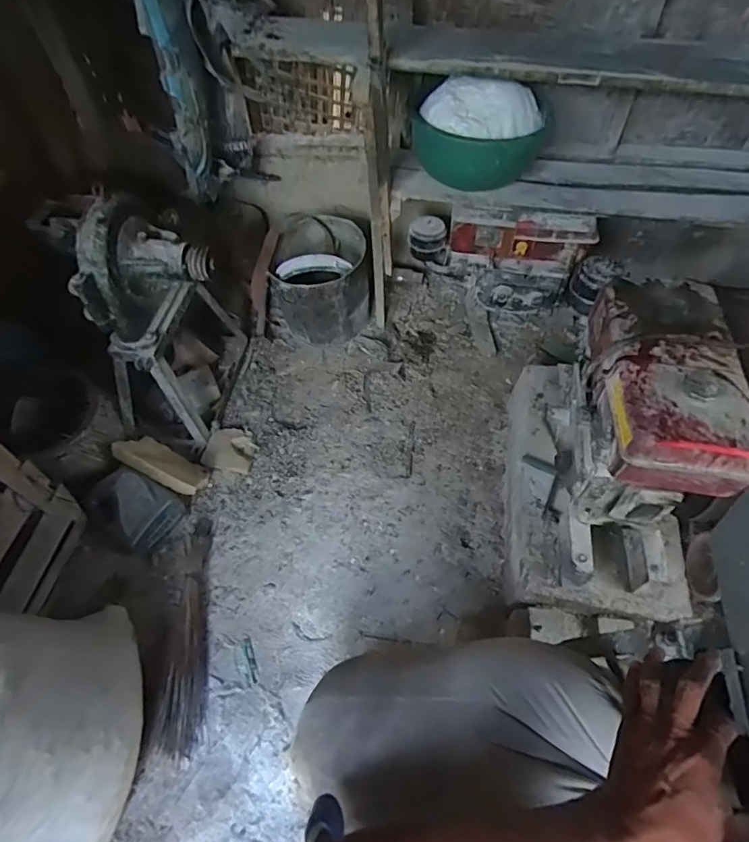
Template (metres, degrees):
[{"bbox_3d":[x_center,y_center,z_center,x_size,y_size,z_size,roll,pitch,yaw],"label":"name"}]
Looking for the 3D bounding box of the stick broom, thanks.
[{"bbox_3d":[-0.493,0.546,1.378,0.111,0.083,0.616,-3,55,2],"label":"stick broom"}]

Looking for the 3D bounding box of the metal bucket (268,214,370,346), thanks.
[{"bbox_3d":[-0.193,-0.502,1.908,0.328,0.398,0.343,-2,55,2],"label":"metal bucket"}]

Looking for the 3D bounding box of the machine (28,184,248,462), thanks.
[{"bbox_3d":[-0.663,-0.328,1.573,0.390,0.716,0.527,21,59,17],"label":"machine"}]

